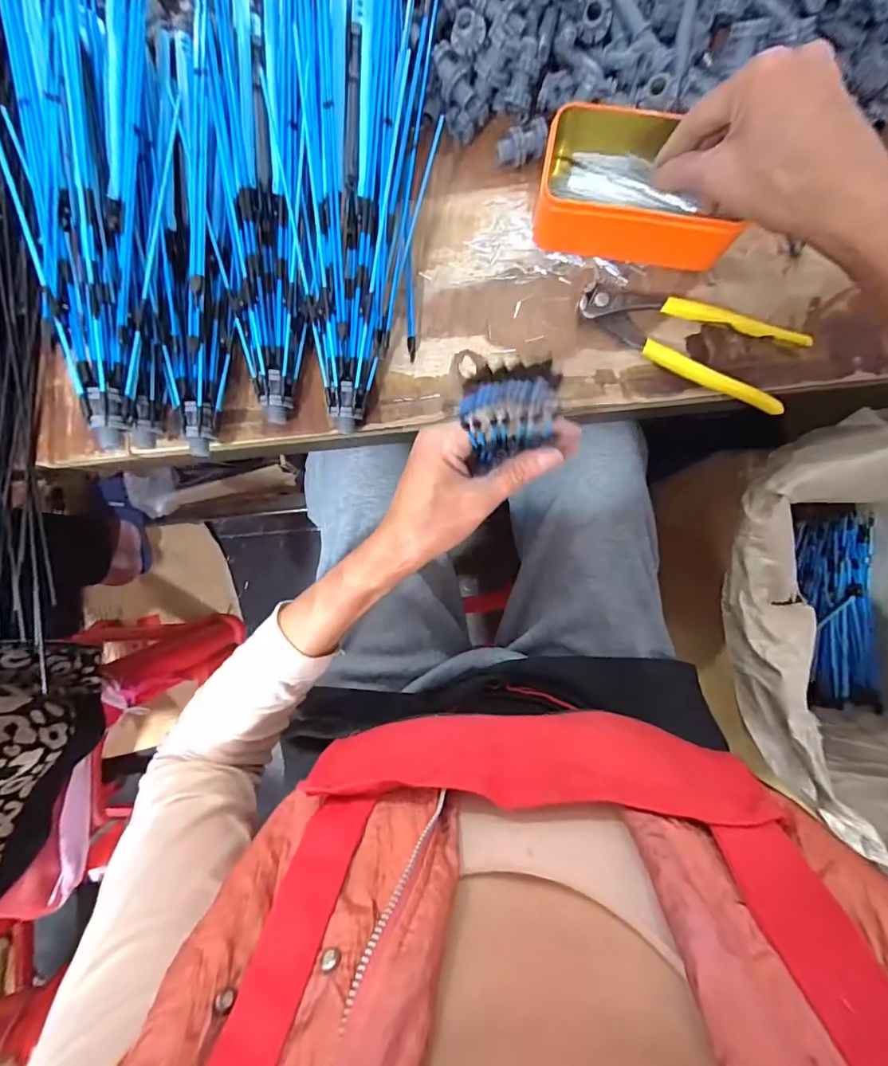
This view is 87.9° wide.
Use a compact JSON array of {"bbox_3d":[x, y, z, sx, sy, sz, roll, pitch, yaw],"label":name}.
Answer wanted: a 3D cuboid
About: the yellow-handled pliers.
[{"bbox_3d":[0.181,-0.145,0.347,0.161,0.020,0.059,23,89,3],"label":"yellow-handled pliers"}]

